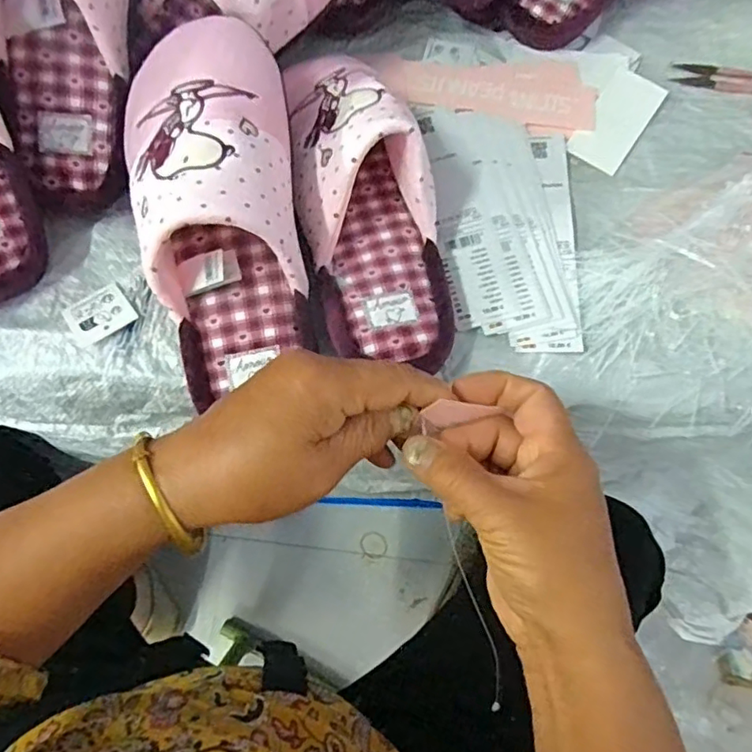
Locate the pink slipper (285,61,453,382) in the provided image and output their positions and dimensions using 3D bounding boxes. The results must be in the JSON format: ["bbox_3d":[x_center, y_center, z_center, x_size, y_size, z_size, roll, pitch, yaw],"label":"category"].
[{"bbox_3d":[-0.005,-0.121,0.393,0.092,0.080,0.231,-6,71,-4],"label":"pink slipper"}]

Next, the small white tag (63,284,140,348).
[{"bbox_3d":[-0.186,-0.042,0.401,0.040,0.007,0.034,-35,75,-13],"label":"small white tag"}]

